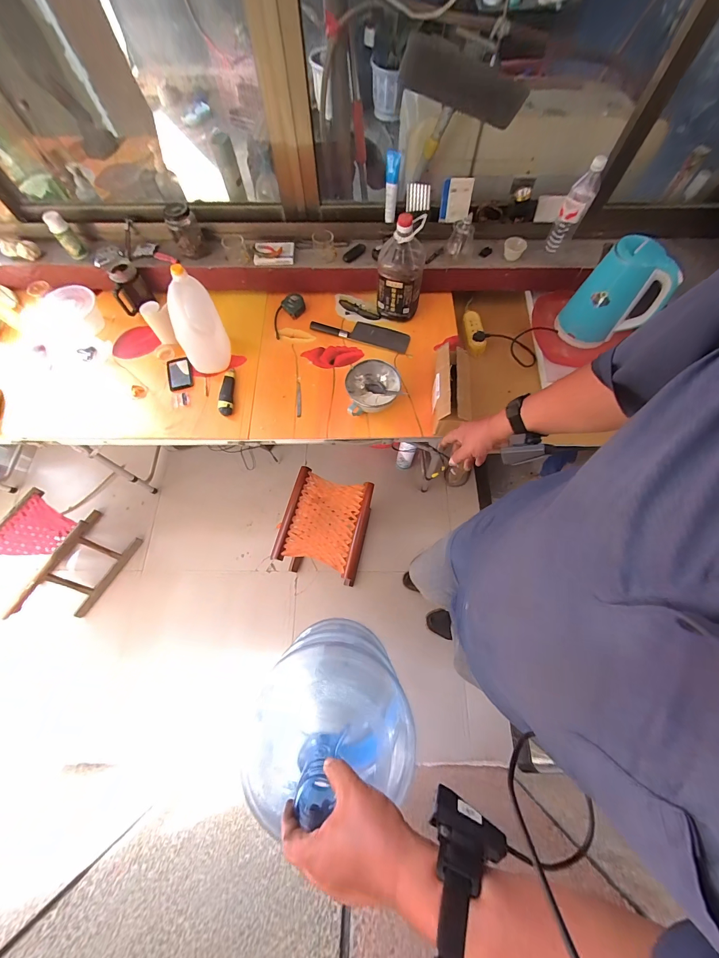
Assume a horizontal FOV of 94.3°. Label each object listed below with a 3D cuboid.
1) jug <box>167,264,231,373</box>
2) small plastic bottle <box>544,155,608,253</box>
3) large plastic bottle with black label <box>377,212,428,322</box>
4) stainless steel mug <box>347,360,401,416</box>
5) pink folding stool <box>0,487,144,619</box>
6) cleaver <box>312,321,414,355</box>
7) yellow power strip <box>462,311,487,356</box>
[{"bbox_3d":[-0.438,-0.415,0.898,0.127,0.233,0.138,-28,72,-11],"label":"jug"},{"bbox_3d":[0.553,-0.695,0.856,0.057,0.213,0.065,33,72,11],"label":"small plastic bottle"},{"bbox_3d":[0.121,-0.603,0.959,0.133,0.265,0.156,8,69,2],"label":"large plastic bottle with black label"},{"bbox_3d":[0.034,-0.241,0.907,0.141,0.087,0.149,0,69,-1],"label":"stainless steel mug"},{"bbox_3d":[-1.046,0.266,1.163,0.269,0.304,0.322,26,71,9],"label":"pink folding stool"},{"bbox_3d":[0.004,-0.464,1.038,0.308,0.017,0.090,16,70,5],"label":"cleaver"},{"bbox_3d":[0.356,-0.448,1.033,0.062,0.032,0.176,1,69,-1],"label":"yellow power strip"}]

